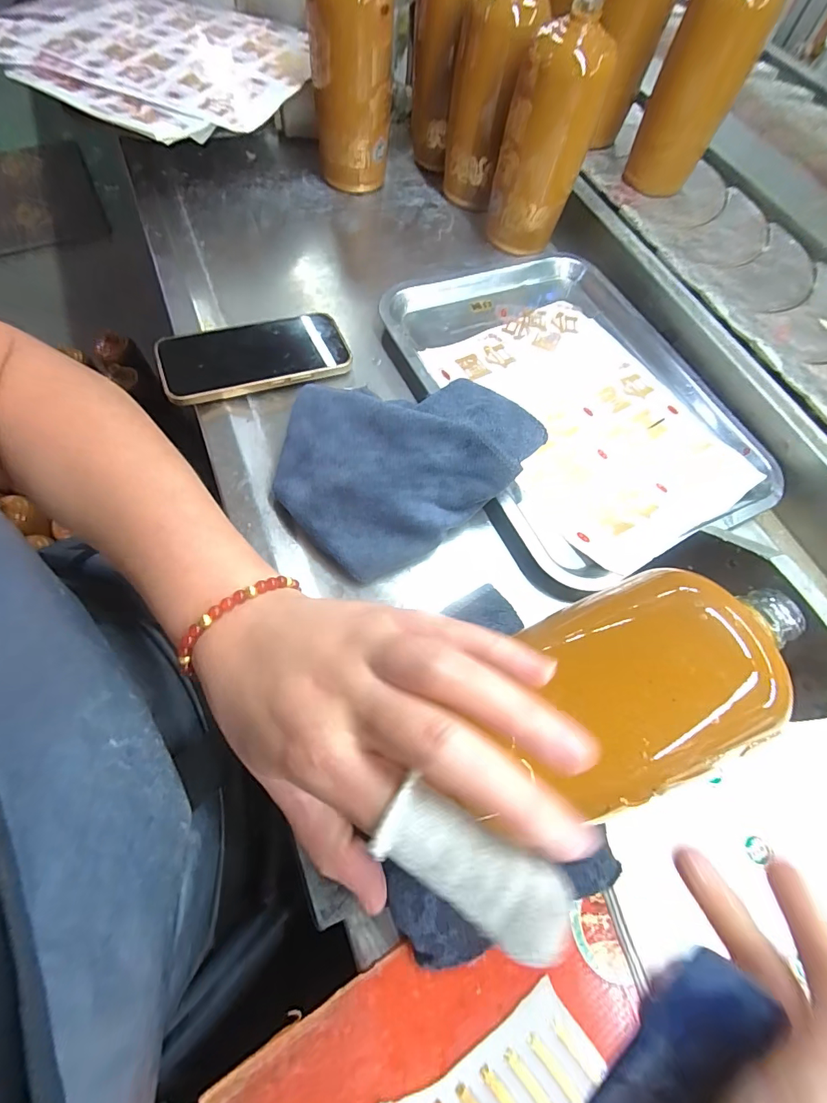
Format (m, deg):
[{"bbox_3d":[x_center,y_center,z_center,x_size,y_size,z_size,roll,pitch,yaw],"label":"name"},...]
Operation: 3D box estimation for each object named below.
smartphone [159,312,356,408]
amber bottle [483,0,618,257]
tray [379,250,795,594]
[{"bbox_3d":[-0.138,-0.174,0.379,0.156,0.012,0.076,-19,67,-15],"label":"smartphone"},{"bbox_3d":[0.130,-0.410,0.425,0.081,0.165,0.065,32,69,10],"label":"amber bottle"},{"bbox_3d":[0.149,-0.152,0.407,0.268,0.031,0.350,-25,71,-14],"label":"tray"}]

